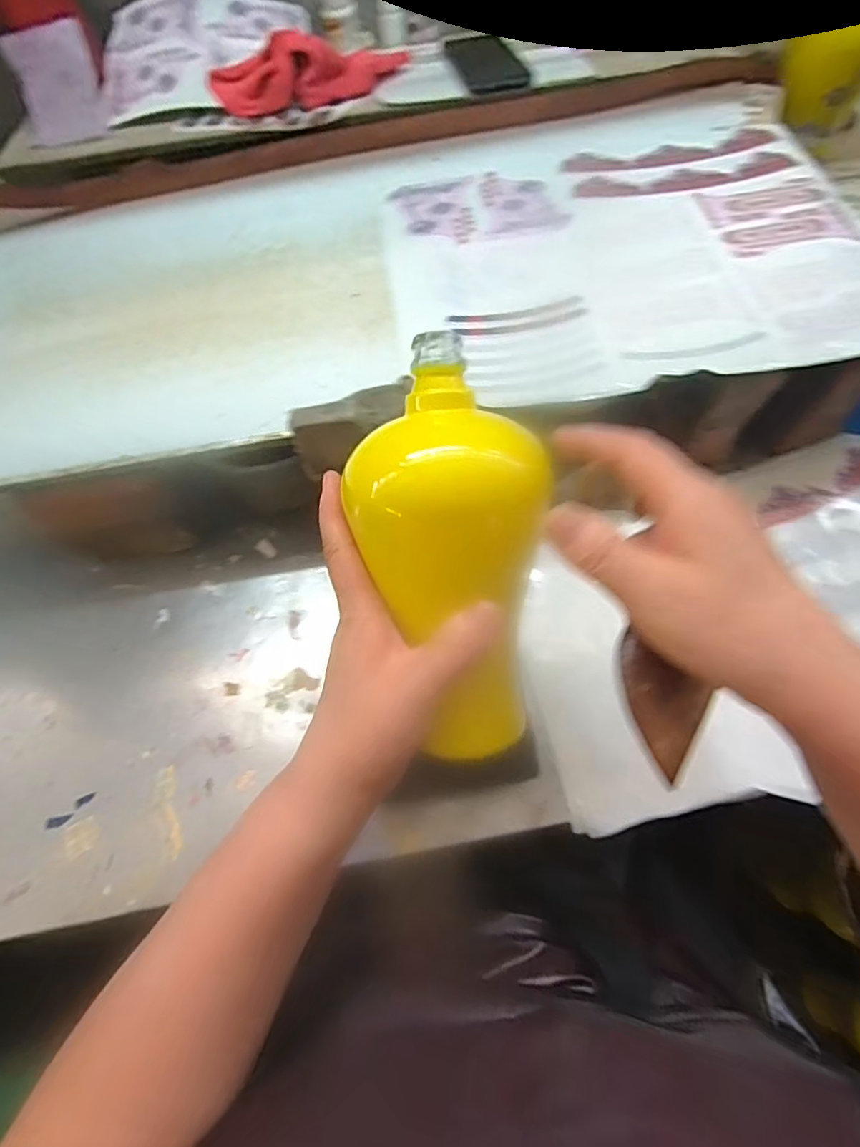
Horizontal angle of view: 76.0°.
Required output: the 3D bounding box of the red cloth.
[{"bbox_3d":[-0.126,-0.557,0.602,0.223,0.057,0.078,-24,63,-7],"label":"red cloth"}]

